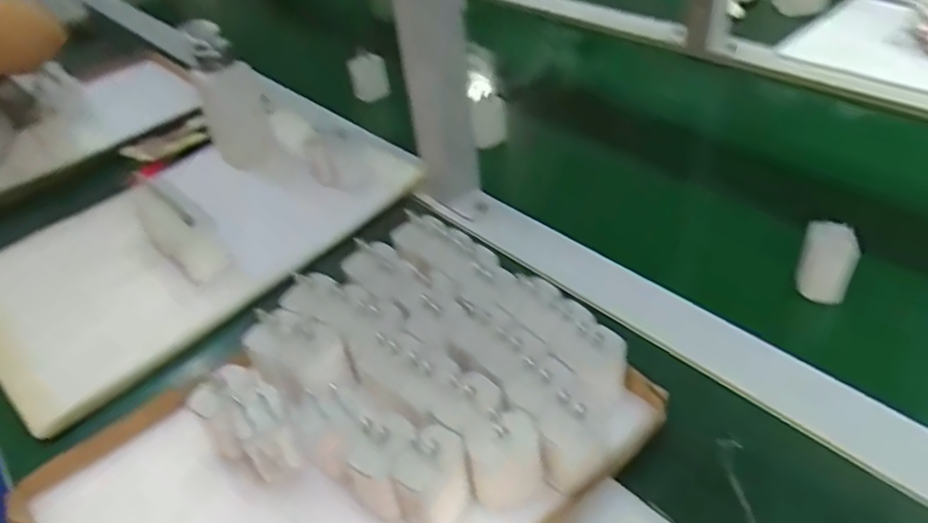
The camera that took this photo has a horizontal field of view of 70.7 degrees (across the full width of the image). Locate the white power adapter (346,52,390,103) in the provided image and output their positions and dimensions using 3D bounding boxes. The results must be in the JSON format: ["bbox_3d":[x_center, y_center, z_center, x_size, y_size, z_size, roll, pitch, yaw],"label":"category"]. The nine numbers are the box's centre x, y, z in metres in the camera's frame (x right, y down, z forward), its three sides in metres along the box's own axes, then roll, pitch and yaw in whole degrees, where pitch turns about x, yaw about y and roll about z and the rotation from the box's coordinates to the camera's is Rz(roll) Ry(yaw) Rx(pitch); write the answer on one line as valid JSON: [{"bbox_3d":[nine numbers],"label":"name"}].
[{"bbox_3d":[-0.124,-0.244,0.869,0.049,0.058,0.034,-14,40,-6],"label":"white power adapter"}]

